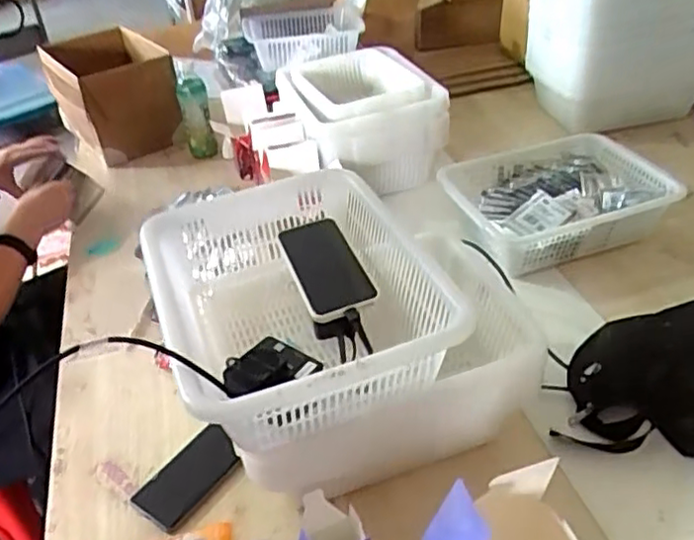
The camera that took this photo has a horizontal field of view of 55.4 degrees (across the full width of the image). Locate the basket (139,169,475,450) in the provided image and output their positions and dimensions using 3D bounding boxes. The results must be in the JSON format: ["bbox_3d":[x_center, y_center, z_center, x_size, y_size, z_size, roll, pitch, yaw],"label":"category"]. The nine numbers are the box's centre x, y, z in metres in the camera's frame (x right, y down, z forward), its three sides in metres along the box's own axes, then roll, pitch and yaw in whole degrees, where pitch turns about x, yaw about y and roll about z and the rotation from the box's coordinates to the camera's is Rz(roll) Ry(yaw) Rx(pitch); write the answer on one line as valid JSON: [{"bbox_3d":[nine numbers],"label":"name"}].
[{"bbox_3d":[-0.055,0.036,0.718,0.274,0.123,0.359,-15,38,-12],"label":"basket"}]

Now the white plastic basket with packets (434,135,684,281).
[{"bbox_3d":[0.362,-0.125,1.156,0.365,0.122,0.276,-9,37,-4],"label":"white plastic basket with packets"}]

